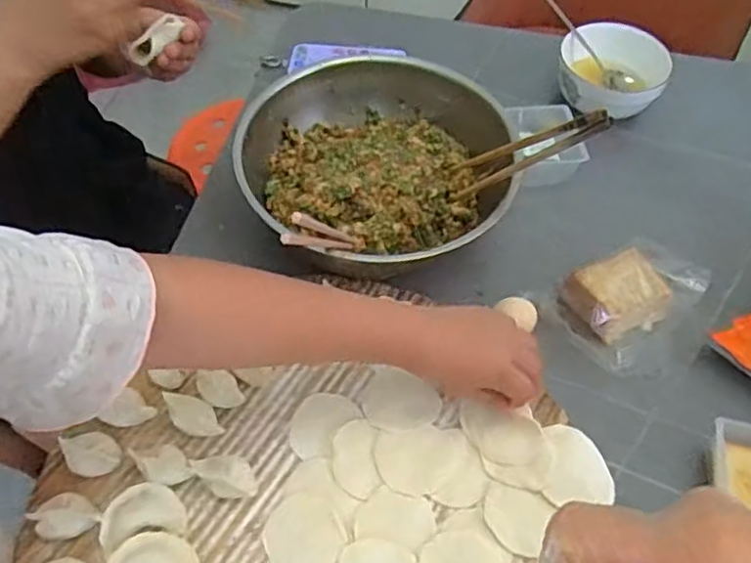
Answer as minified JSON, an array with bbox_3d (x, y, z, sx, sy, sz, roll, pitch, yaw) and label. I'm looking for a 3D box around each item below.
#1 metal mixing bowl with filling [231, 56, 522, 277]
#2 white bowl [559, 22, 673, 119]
[{"bbox_3d":[0.000,-0.119,0.651,0.258,0.074,0.236,1,55,-2],"label":"metal mixing bowl with filling"},{"bbox_3d":[0.272,-0.243,0.763,0.123,0.048,0.121,1,55,-2],"label":"white bowl"}]

